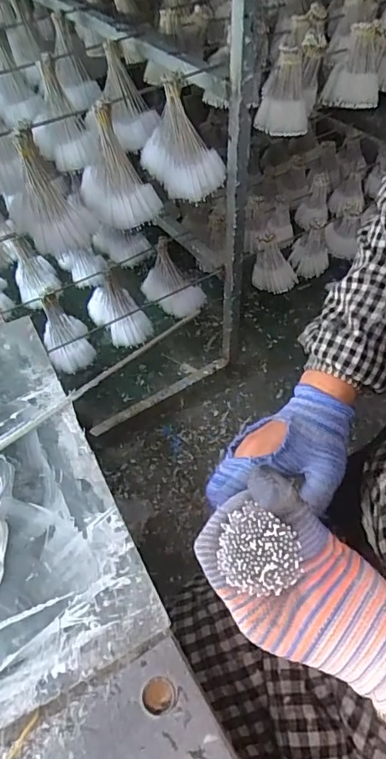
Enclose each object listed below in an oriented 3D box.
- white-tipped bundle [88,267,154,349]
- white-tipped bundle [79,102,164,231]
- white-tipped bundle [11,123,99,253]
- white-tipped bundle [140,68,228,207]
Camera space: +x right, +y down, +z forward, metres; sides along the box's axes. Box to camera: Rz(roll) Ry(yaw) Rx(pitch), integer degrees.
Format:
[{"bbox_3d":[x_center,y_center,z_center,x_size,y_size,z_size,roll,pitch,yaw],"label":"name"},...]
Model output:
[{"bbox_3d":[-0.193,-0.195,1.224,0.102,0.164,0.182,-29,56,-19],"label":"white-tipped bundle"},{"bbox_3d":[-0.147,-0.395,0.886,0.087,0.190,0.184,-34,57,-22],"label":"white-tipped bundle"},{"bbox_3d":[-0.253,-0.311,0.827,0.129,0.207,0.067,18,54,16],"label":"white-tipped bundle"},{"bbox_3d":[-0.019,-0.458,0.906,0.086,0.187,0.181,-34,57,-22],"label":"white-tipped bundle"}]

